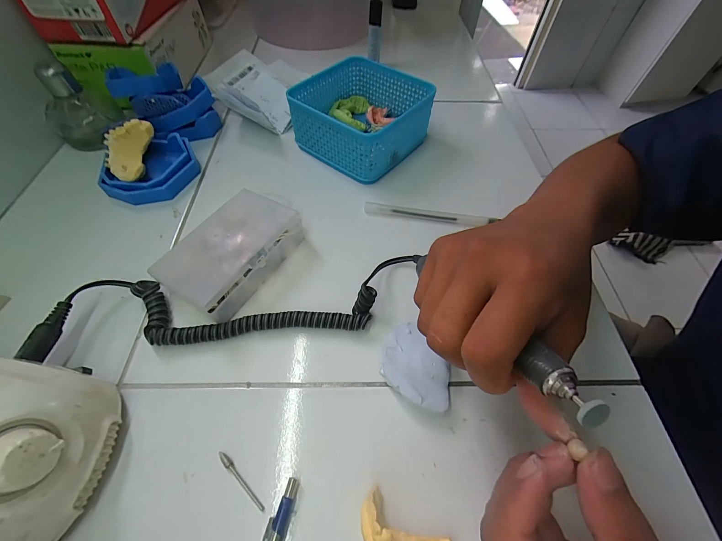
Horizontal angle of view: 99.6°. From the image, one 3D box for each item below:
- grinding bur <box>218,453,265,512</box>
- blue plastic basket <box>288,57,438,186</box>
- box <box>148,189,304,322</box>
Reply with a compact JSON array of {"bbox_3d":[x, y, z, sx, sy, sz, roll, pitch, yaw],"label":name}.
[{"bbox_3d":[-0.078,0.137,0.198,0.044,0.005,0.005,39,64,21],"label":"grinding bur"},{"bbox_3d":[0.001,-0.184,0.369,0.129,0.067,0.129,35,63,21],"label":"blue plastic basket"},{"bbox_3d":[-0.112,-0.020,0.277,0.073,0.040,0.121,30,61,18],"label":"box"}]

